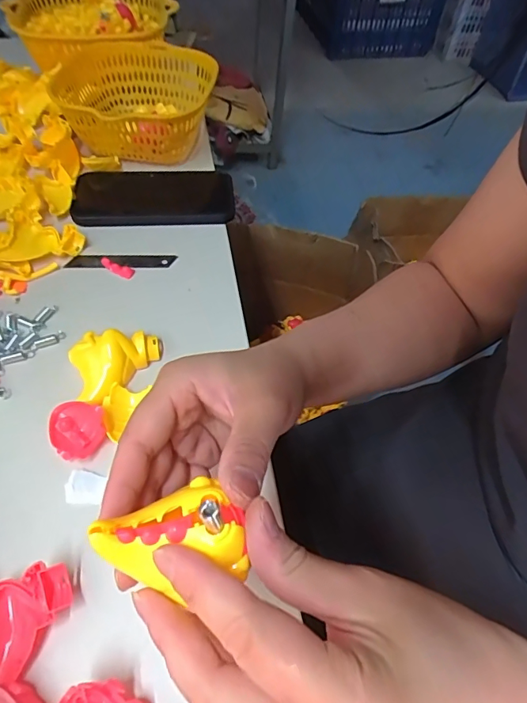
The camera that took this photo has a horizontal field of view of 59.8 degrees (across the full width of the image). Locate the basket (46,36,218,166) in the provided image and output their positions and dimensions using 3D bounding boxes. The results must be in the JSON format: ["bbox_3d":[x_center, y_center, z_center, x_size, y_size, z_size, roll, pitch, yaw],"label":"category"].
[{"bbox_3d":[-0.143,-0.292,0.536,0.174,0.071,0.194,-15,56,-15],"label":"basket"}]

